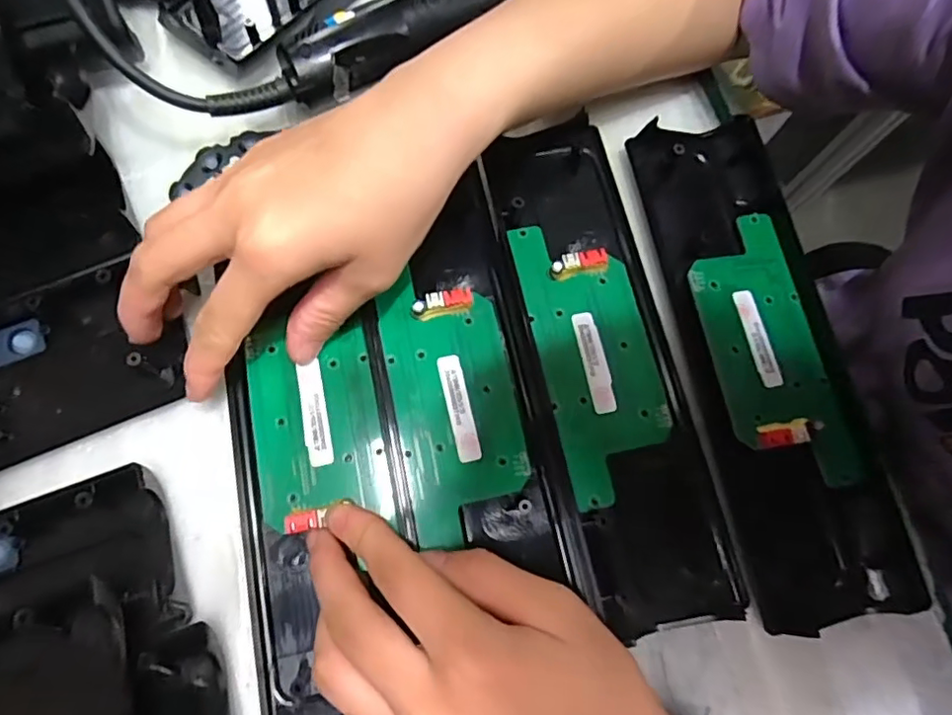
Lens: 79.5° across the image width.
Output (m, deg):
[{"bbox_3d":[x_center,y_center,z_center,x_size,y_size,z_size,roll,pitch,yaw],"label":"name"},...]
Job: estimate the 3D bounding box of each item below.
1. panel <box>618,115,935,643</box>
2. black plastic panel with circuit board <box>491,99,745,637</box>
[{"bbox_3d":[0.140,-0.005,0.280,0.070,0.021,0.244,-8,74,-5],"label":"panel"},{"bbox_3d":[0.061,-0.004,0.278,0.063,0.027,0.247,-10,75,-6],"label":"black plastic panel with circuit board"}]

